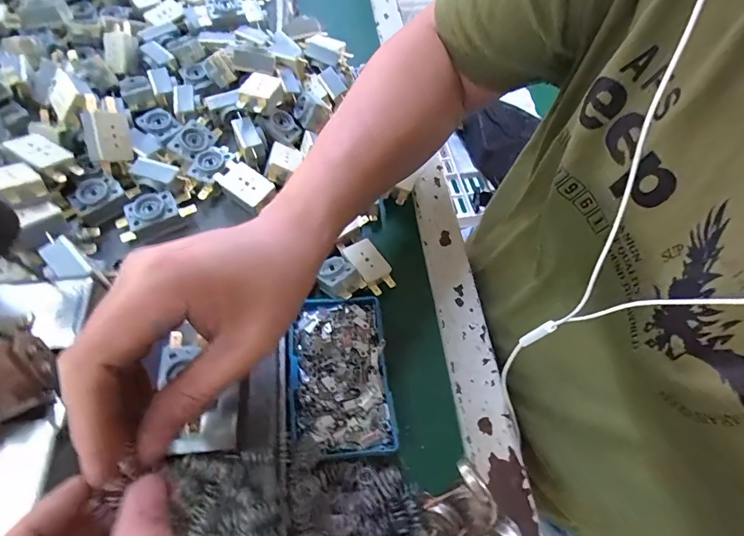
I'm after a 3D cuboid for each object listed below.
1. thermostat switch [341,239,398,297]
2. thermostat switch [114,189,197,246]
[{"bbox_3d":[-0.001,-0.002,0.343,0.027,0.011,0.046,-31,66,-20],"label":"thermostat switch"},{"bbox_3d":[-0.171,-0.042,0.324,0.057,0.022,0.028,-20,63,-15],"label":"thermostat switch"}]

